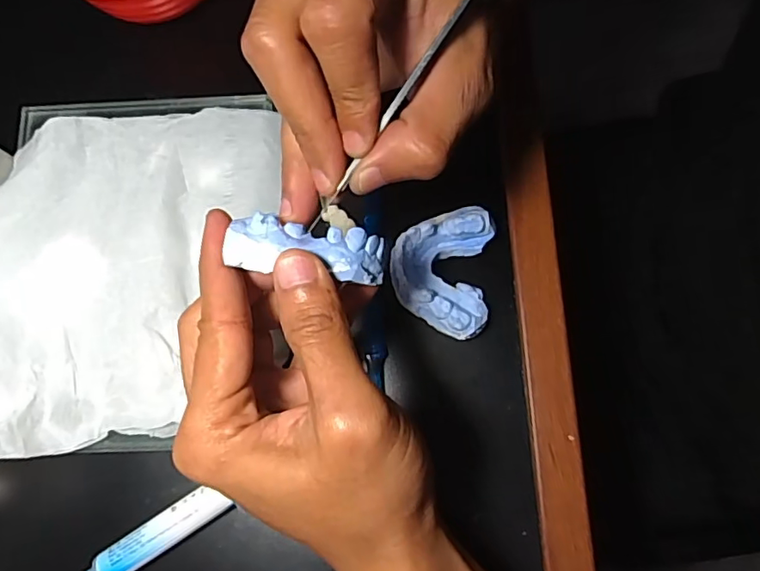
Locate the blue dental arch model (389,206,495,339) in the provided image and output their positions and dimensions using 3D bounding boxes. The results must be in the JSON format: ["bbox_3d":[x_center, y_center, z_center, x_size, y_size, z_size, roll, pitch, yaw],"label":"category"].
[{"bbox_3d":[0.032,-0.008,0.283,0.050,0.023,0.064,5,77,3],"label":"blue dental arch model"}]

